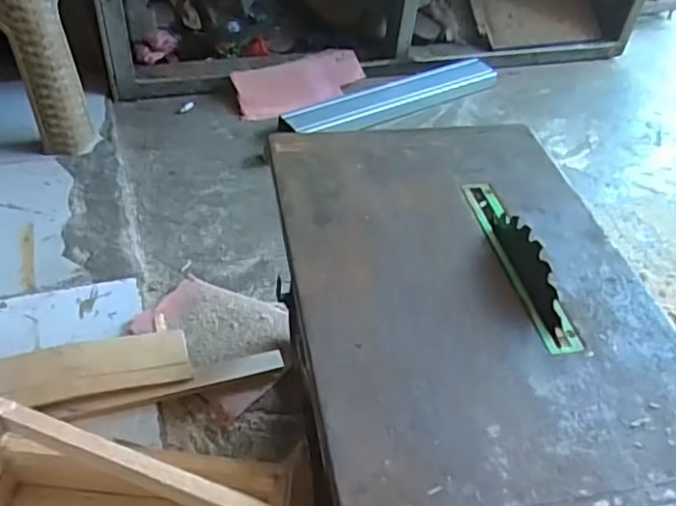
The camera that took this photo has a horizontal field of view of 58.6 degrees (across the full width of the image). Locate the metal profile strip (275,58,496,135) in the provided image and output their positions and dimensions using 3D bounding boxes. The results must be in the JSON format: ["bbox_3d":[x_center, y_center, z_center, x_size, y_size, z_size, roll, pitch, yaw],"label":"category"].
[{"bbox_3d":[0.112,-0.323,1.234,0.524,0.025,0.097,-20,51,-26],"label":"metal profile strip"}]

